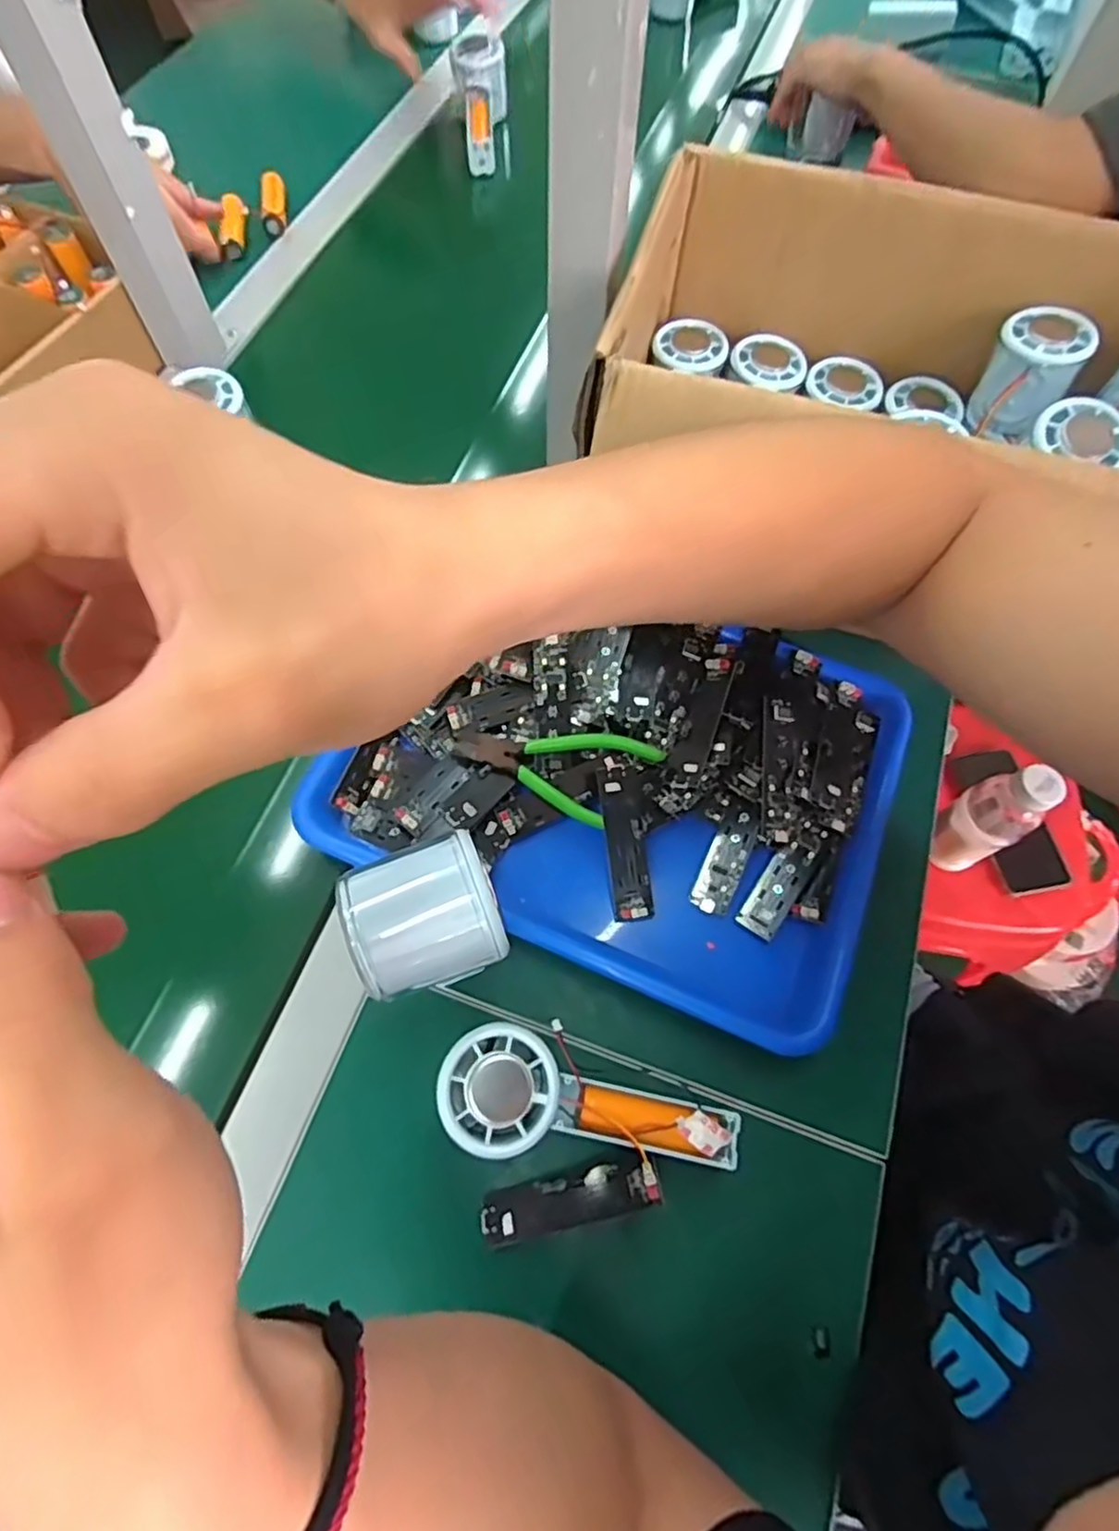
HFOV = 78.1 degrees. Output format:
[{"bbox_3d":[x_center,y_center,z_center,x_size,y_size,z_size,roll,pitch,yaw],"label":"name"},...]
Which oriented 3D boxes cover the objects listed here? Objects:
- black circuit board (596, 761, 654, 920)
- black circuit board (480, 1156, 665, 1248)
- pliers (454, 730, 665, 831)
[{"bbox_3d":[0.038,0.045,0.412,0.023,0.007,0.092,-8,82,-6],"label":"black circuit board"},{"bbox_3d":[0.006,0.218,0.345,0.091,0.012,0.024,-18,67,6],"label":"black circuit board"},{"bbox_3d":[-0.001,-0.006,0.426,0.116,0.016,0.056,25,67,9],"label":"pliers"}]

